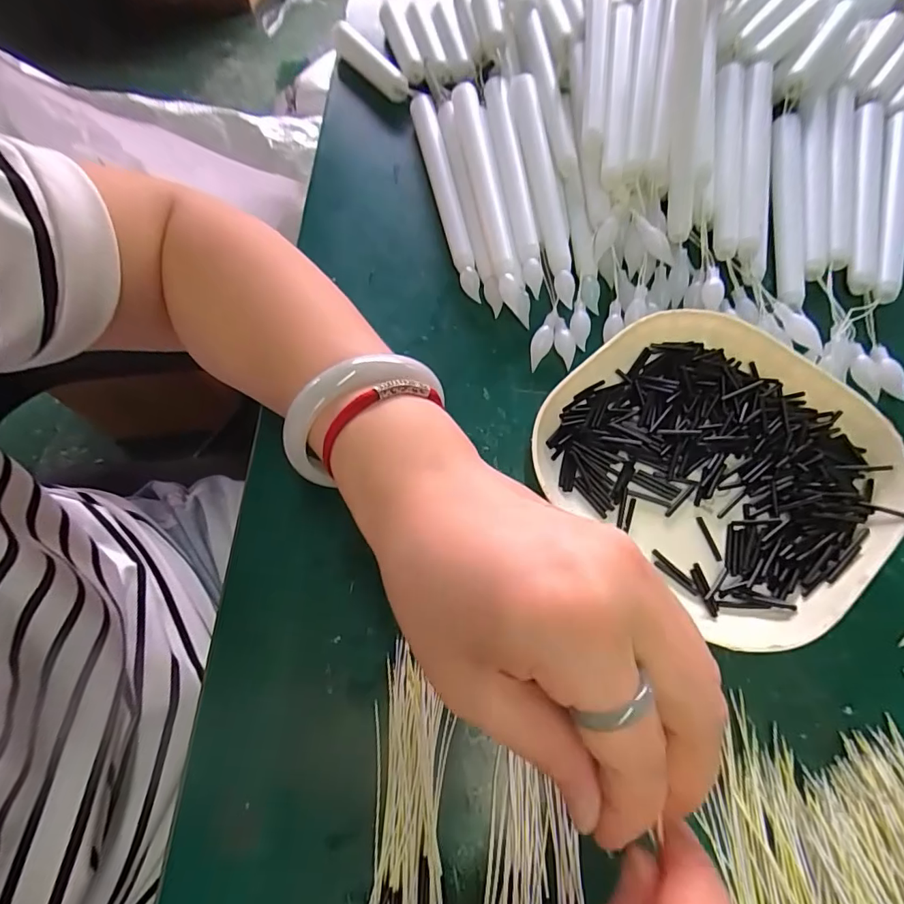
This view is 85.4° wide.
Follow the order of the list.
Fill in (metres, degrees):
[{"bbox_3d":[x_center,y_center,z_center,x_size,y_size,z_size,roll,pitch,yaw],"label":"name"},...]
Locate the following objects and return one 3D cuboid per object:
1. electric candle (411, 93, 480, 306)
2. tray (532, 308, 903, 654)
[{"bbox_3d":[-0.004,-0.166,0.310,0.015,0.014,0.174,-12,65,-3],"label":"electric candle"},{"bbox_3d":[0.122,0.000,0.222,0.131,0.017,0.137,-41,70,-14],"label":"tray"}]

